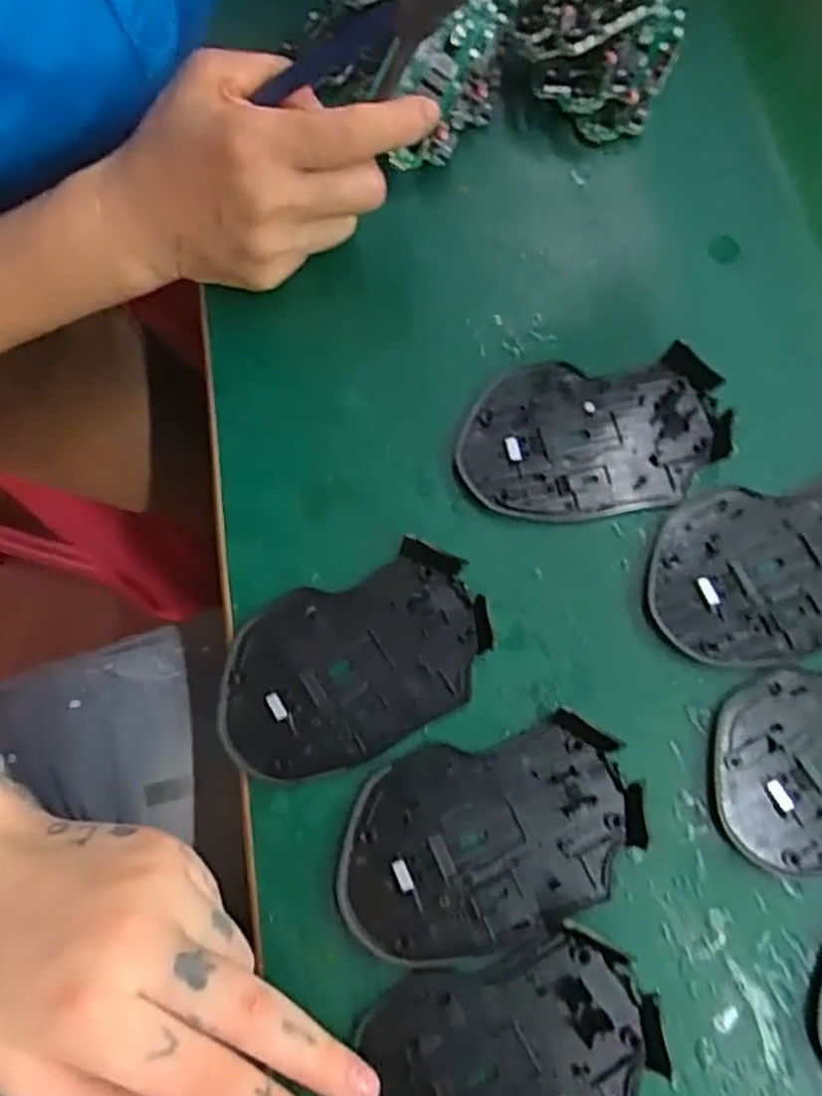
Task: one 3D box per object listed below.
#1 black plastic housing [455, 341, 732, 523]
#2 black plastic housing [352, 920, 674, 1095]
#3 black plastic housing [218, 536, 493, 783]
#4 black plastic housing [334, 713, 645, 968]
[{"bbox_3d":[0.080,-0.050,0.322,0.113,0.011,0.073,-2,73,2],"label":"black plastic housing"},{"bbox_3d":[0.030,0.181,0.249,0.113,0.016,0.070,-19,72,-5],"label":"black plastic housing"},{"bbox_3d":[-0.024,0.047,0.297,0.112,0.009,0.071,-27,74,-6],"label":"black plastic housing"},{"bbox_3d":[0.029,0.111,0.275,0.113,0.010,0.073,-13,73,-2],"label":"black plastic housing"}]

